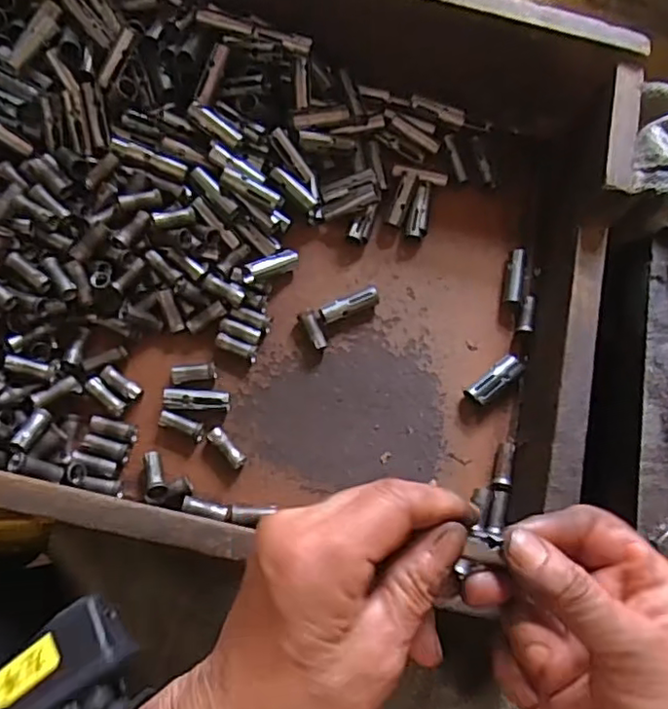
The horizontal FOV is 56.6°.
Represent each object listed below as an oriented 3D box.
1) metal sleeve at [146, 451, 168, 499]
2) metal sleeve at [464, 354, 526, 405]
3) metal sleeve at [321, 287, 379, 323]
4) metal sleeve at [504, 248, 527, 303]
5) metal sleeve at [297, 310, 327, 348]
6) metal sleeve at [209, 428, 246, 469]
[{"bbox_3d":[-0.097,0.065,0.338,0.010,0.008,0.028,-14,58,-7],"label":"metal sleeve"},{"bbox_3d":[0.097,0.016,0.375,0.038,0.011,0.014,-36,76,-14],"label":"metal sleeve"},{"bbox_3d":[0.010,-0.030,0.380,0.037,0.010,0.010,-25,73,-11],"label":"metal sleeve"},{"bbox_3d":[0.117,-0.051,0.395,0.011,0.008,0.036,9,70,1],"label":"metal sleeve"},{"bbox_3d":[-0.012,-0.014,0.377,0.009,0.008,0.024,-23,73,-10],"label":"metal sleeve"},{"bbox_3d":[-0.061,0.053,0.351,0.009,0.011,0.025,-41,77,-15],"label":"metal sleeve"}]

